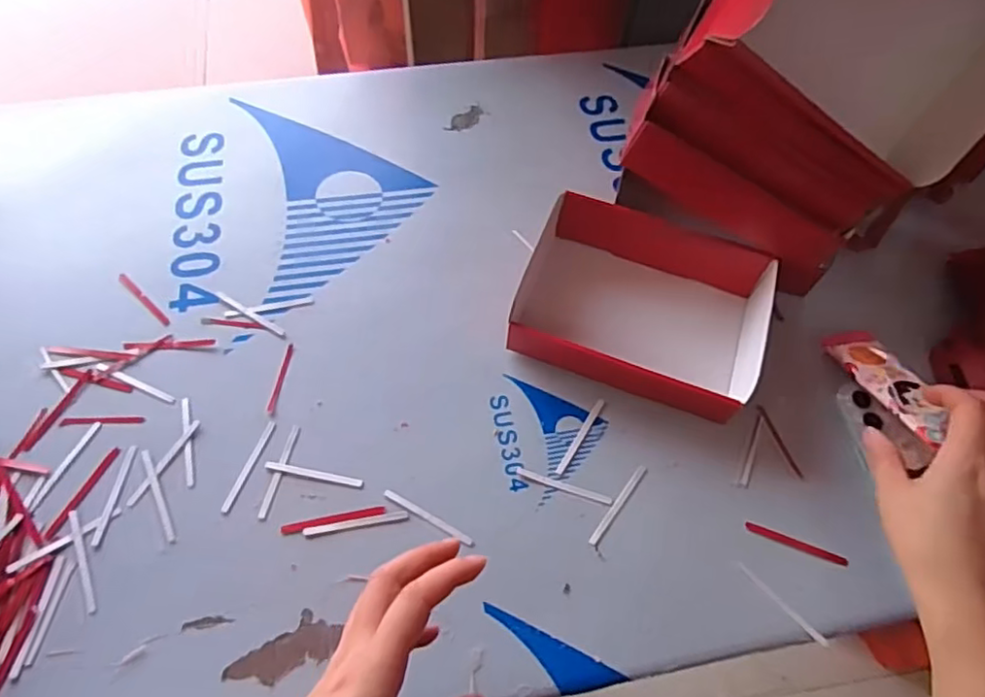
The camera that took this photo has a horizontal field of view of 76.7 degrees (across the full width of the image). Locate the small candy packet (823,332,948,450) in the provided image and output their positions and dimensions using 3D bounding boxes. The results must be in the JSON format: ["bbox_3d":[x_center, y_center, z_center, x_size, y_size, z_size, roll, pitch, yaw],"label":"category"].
[{"bbox_3d":[0.285,0.023,0.447,0.034,0.017,0.115,-5,38,-5],"label":"small candy packet"}]

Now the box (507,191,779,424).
[{"bbox_3d":[0.118,-0.033,0.477,0.187,0.047,0.135,19,62,8],"label":"box"}]

